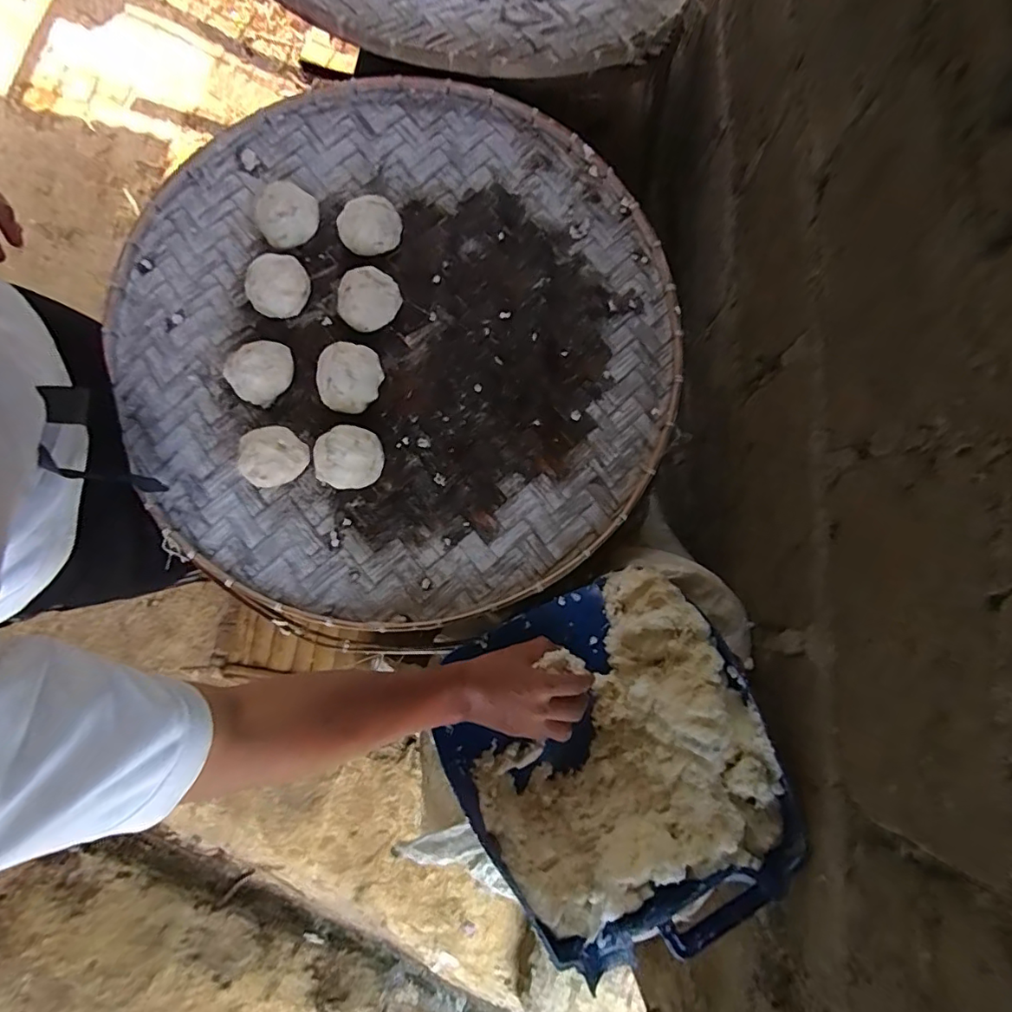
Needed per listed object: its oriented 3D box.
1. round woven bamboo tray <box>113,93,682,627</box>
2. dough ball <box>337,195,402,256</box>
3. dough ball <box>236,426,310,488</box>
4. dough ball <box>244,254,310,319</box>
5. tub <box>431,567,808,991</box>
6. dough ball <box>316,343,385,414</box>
[{"bbox_3d":[-0.128,-0.219,0.651,0.690,0.052,0.690,0,80,-1],"label":"round woven bamboo tray"},{"bbox_3d":[-0.177,-0.364,0.679,0.078,0.034,0.070,-19,81,-5],"label":"dough ball"},{"bbox_3d":[-0.276,-0.059,0.615,0.082,0.046,0.071,-23,81,-5],"label":"dough ball"},{"bbox_3d":[-0.287,-0.278,0.654,0.076,0.043,0.077,-34,82,-7],"label":"dough ball"},{"bbox_3d":[0.115,0.258,0.560,0.306,0.121,0.326,-30,82,-6],"label":"tub"},{"bbox_3d":[-0.192,-0.157,0.636,0.074,0.048,0.084,11,80,1],"label":"dough ball"}]

